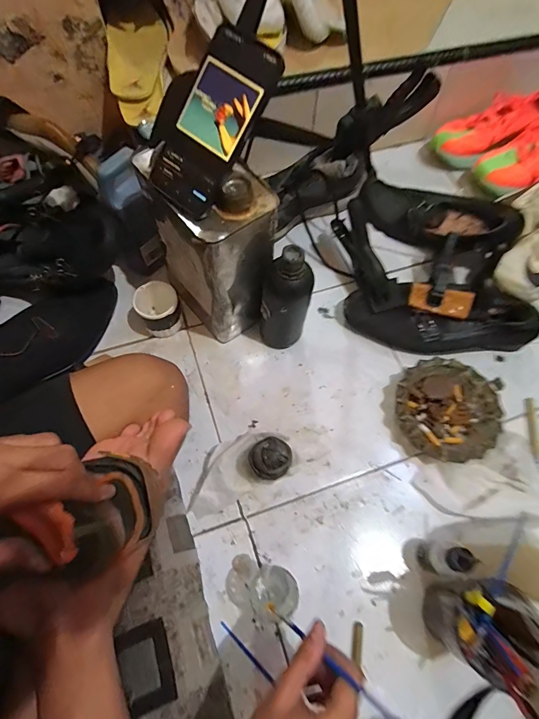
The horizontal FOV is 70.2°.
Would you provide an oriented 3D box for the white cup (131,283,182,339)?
[{"bbox_3d":[-0.167,-0.074,0.592,0.062,0.073,0.061,1,65,-2],"label":"white cup"}]

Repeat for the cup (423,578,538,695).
[{"bbox_3d":[0.222,0.278,0.407,0.073,0.127,0.080,1,65,-2],"label":"cup"}]

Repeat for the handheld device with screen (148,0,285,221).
[{"bbox_3d":[-0.048,-0.257,0.387,0.087,0.028,0.214,36,108,13],"label":"handheld device with screen"}]

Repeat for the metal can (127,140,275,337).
[{"bbox_3d":[-0.068,-0.143,0.527,0.109,0.247,0.150,-29,70,-15],"label":"metal can"}]

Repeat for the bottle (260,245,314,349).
[{"bbox_3d":[0.020,-0.076,0.535,0.068,0.178,0.054,11,65,3],"label":"bottle"}]

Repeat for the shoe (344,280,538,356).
[{"bbox_3d":[0.263,-0.059,0.594,0.282,0.076,0.087,0,65,-2],"label":"shoe"}]

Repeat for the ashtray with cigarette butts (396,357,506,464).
[{"bbox_3d":[0.256,0.074,0.550,0.148,0.041,0.147,1,65,-2],"label":"ashtray with cigarette butts"}]

